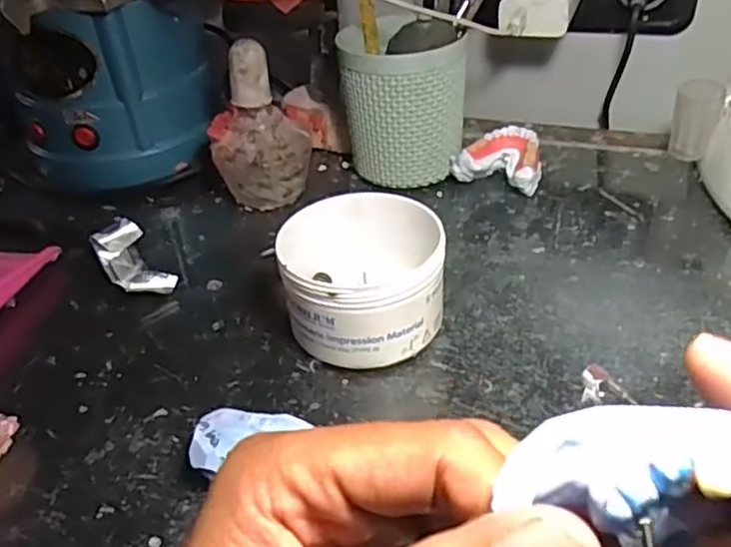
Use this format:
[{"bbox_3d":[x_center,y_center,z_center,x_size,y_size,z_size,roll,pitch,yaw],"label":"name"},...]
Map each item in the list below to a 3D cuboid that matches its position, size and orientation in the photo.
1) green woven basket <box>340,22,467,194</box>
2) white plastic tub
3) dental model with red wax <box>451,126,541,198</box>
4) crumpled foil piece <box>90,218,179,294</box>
[{"bbox_3d":[0.030,-0.130,0.523,0.092,0.112,0.085,-2,37,5],"label":"green woven basket"},{"bbox_3d":[0.000,0.002,0.387,0.090,0.062,0.094,-3,37,3],"label":"white plastic tub"},{"bbox_3d":[0.105,-0.085,0.517,0.063,0.035,0.050,15,41,25],"label":"dental model with red wax"},{"bbox_3d":[-0.155,-0.008,0.449,0.033,0.028,0.066,-27,42,-26],"label":"crumpled foil piece"}]

